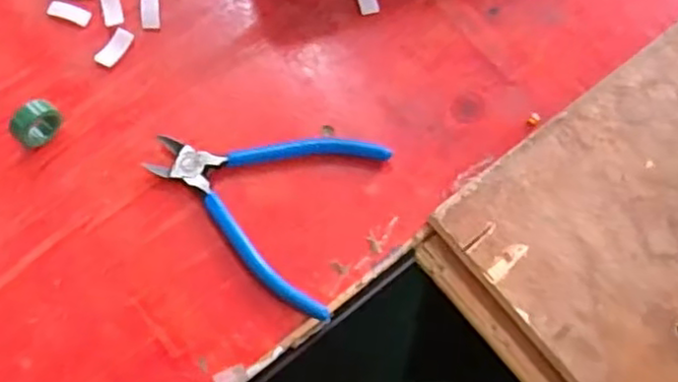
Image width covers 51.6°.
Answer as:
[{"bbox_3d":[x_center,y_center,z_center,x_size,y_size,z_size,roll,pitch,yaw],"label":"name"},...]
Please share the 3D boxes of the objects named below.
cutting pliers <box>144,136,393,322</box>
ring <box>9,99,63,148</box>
[{"bbox_3d":[-0.051,-0.001,0.444,0.138,0.012,0.117,21,68,6],"label":"cutting pliers"},{"bbox_3d":[-0.192,-0.042,0.445,0.016,0.026,0.030,35,70,12],"label":"ring"}]

